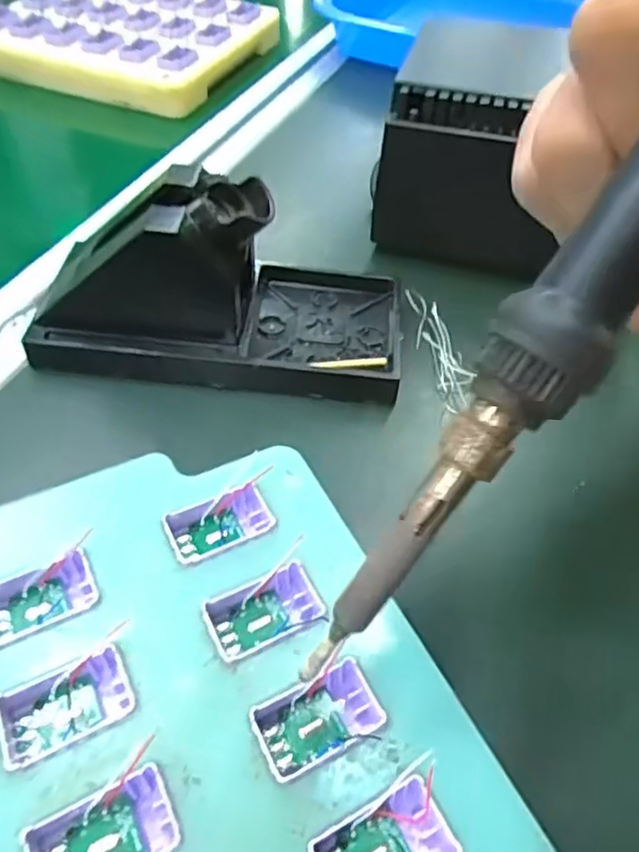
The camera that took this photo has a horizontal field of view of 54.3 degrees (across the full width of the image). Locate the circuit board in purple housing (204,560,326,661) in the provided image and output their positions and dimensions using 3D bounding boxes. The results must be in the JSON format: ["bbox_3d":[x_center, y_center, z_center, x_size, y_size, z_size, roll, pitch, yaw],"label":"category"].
[{"bbox_3d":[-0.017,0.053,0.181,0.032,0.010,0.018,-21,55,-22],"label":"circuit board in purple housing"}]

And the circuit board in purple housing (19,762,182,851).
[{"bbox_3d":[-0.050,0.095,0.143,0.033,0.010,0.019,-19,54,-20],"label":"circuit board in purple housing"}]

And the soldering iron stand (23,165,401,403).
[{"bbox_3d":[-0.040,-0.065,0.265,0.154,0.068,0.071,4,50,-2],"label":"soldering iron stand"}]

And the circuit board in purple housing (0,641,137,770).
[{"bbox_3d":[-0.065,0.072,0.161,0.033,0.010,0.020,-20,55,-21],"label":"circuit board in purple housing"}]

